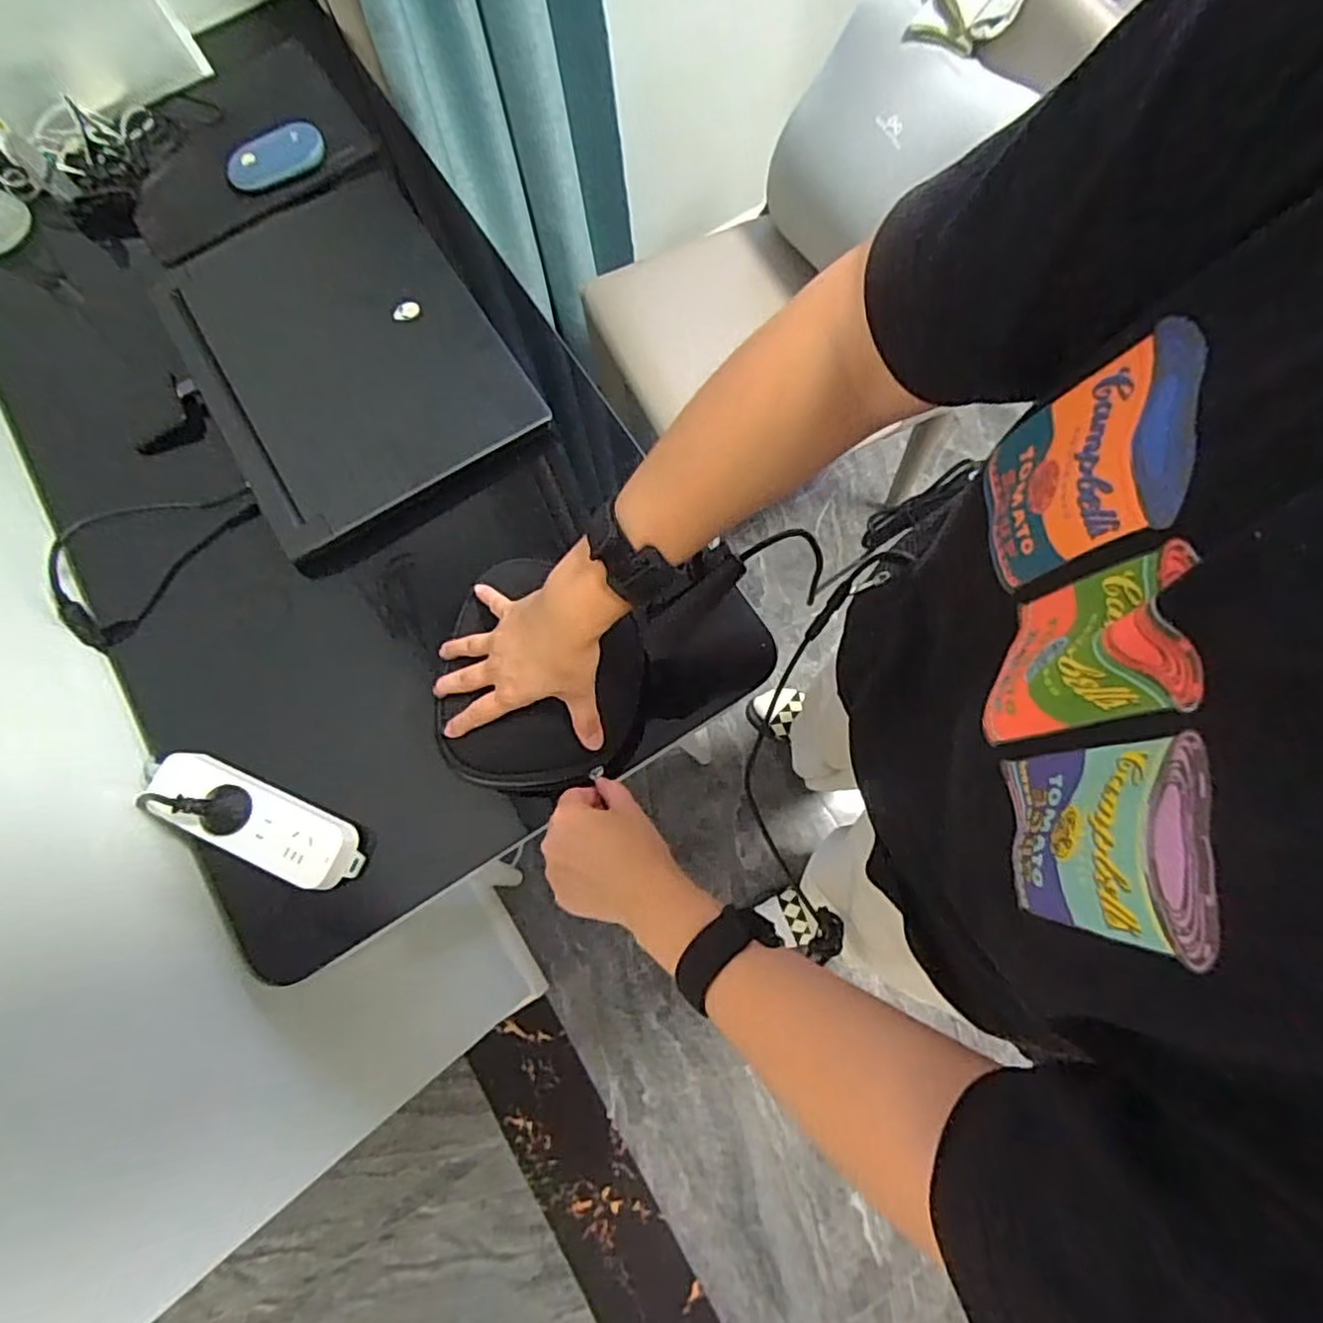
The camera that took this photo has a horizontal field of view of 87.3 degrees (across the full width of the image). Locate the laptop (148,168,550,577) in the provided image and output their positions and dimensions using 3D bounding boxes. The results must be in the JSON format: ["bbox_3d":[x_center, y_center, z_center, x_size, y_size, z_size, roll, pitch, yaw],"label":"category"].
[{"bbox_3d":[-0.295,-0.286,0.655,0.257,0.035,0.334,-30,79,-9],"label":"laptop"}]

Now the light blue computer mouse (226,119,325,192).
[{"bbox_3d":[-0.403,-0.528,0.719,0.102,0.019,0.048,-23,74,-4],"label":"light blue computer mouse"}]

